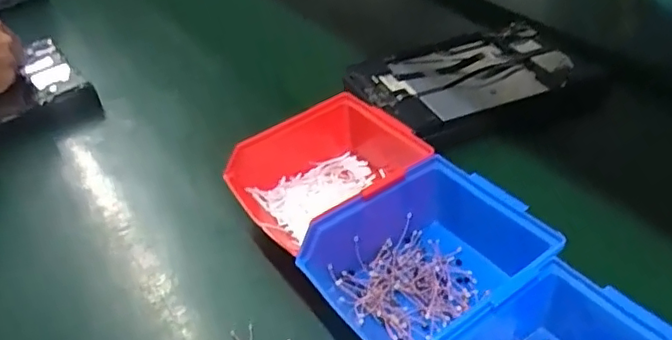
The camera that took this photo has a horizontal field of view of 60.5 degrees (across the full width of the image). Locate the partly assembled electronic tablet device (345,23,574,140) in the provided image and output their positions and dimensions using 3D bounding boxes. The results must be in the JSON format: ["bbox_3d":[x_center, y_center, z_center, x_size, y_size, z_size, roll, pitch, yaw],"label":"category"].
[{"bbox_3d":[0.145,-0.107,0.631,0.239,0.013,0.145,-19,43,-17],"label":"partly assembled electronic tablet device"}]

